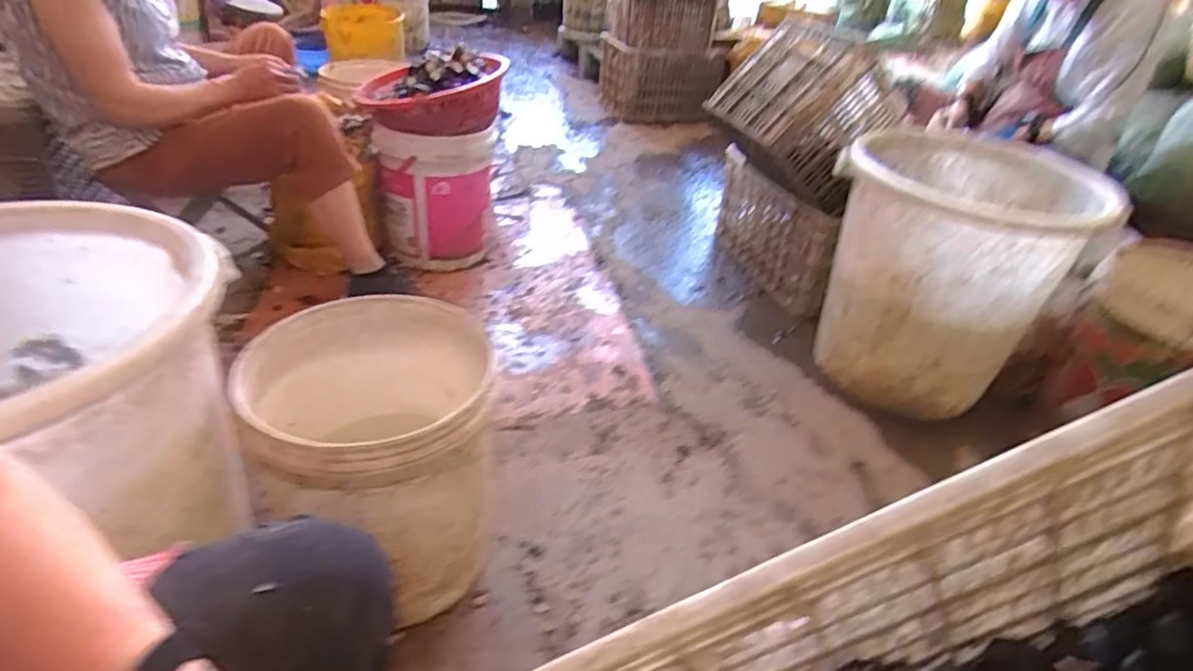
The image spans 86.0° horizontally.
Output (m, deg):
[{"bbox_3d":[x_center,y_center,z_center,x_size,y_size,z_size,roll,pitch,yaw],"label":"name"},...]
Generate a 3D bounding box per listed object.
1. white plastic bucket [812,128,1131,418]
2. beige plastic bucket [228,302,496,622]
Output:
[{"bbox_3d":[0.710,-0.135,1.348,0.416,0.451,0.456,3,35,-2],"label":"white plastic bucket"},{"bbox_3d":[-0.296,0.164,0.867,0.287,0.326,0.298,3,35,-2],"label":"beige plastic bucket"}]

